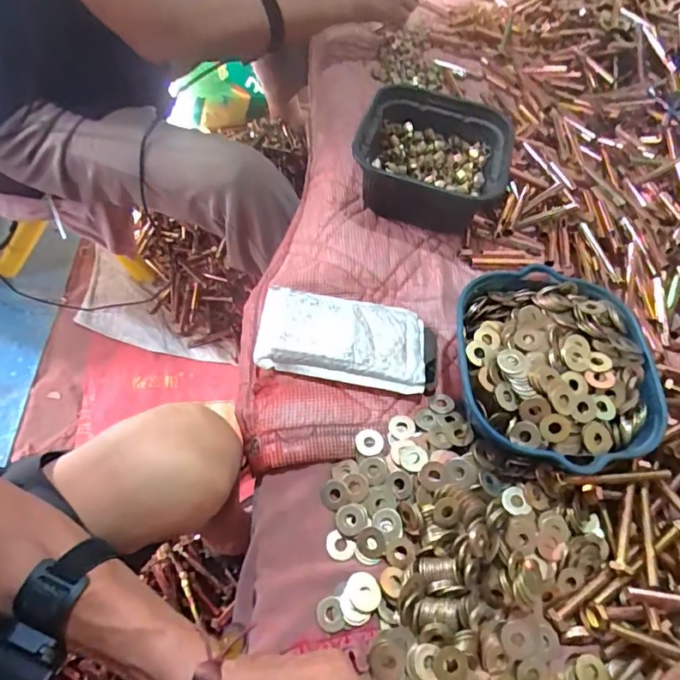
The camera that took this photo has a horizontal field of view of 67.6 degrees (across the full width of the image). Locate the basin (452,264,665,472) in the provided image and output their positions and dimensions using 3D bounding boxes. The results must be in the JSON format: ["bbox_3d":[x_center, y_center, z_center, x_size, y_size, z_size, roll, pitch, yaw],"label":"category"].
[{"bbox_3d":[0.201,0.024,0.479,0.182,0.061,0.195,6,59,-4],"label":"basin"}]

